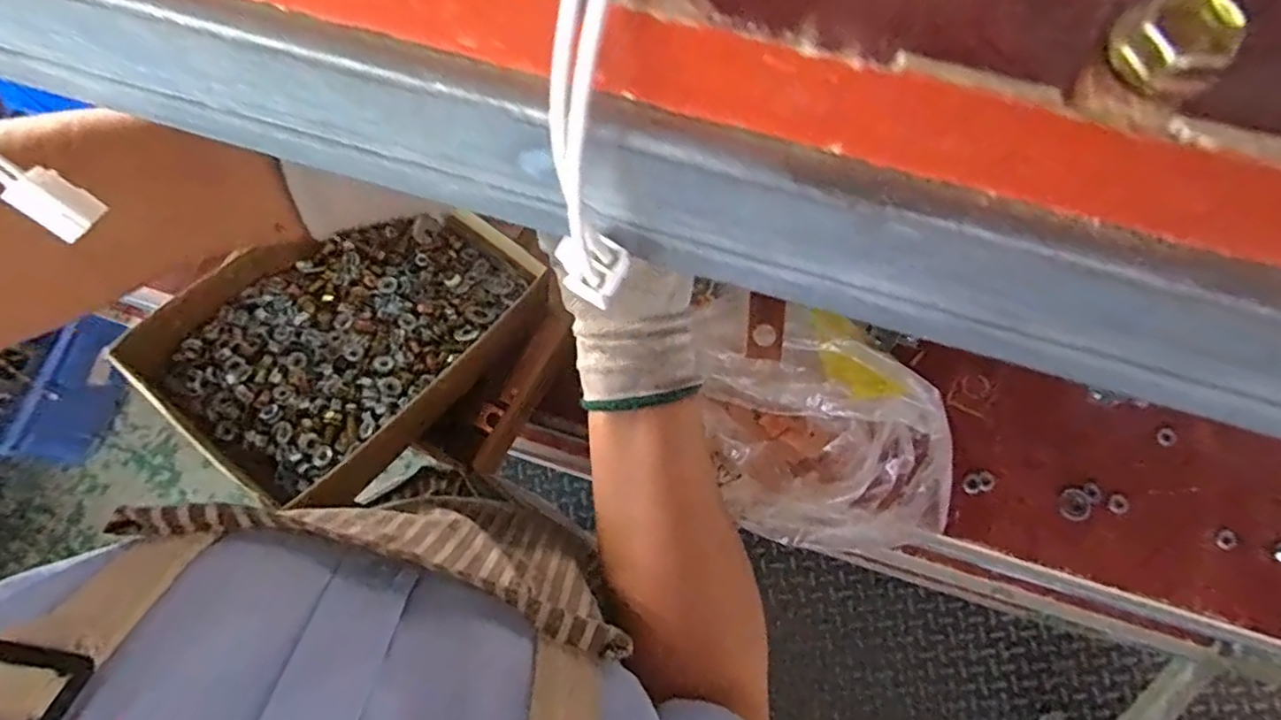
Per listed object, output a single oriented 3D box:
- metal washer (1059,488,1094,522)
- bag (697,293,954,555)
[{"bbox_3d":[0.297,0.099,0.434,0.005,0.021,0.020,26,87,-26],"label":"metal washer"},{"bbox_3d":[0.096,0.047,0.397,0.133,0.074,0.187,-39,78,-8],"label":"bag"}]

